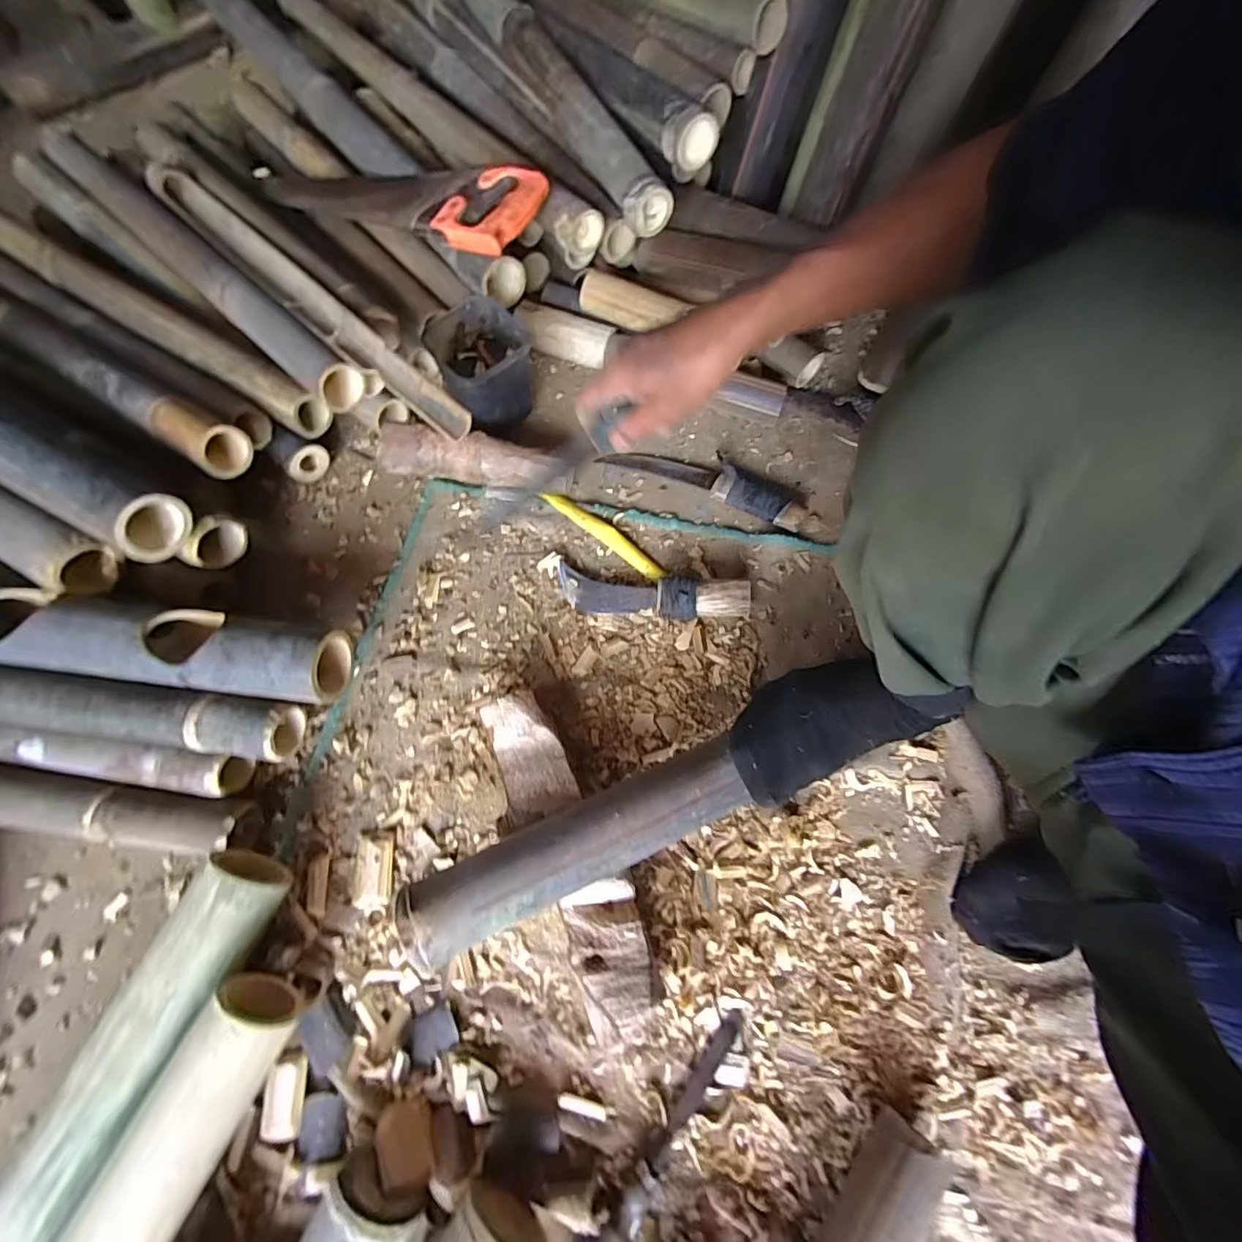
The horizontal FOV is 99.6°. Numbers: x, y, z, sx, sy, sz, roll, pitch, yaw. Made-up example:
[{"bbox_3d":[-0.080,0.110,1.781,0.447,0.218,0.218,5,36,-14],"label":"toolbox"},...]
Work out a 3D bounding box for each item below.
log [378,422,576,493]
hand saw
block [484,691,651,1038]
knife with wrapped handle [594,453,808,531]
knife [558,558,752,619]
[{"bbox_3d":[-0.193,-0.216,0.703,0.251,0.063,0.059,7,68,1],"label":"log"},{"bbox_3d":[-0.303,-0.571,0.709,0.459,0.042,0.124,21,69,20],"label":"hand saw"},{"bbox_3d":[-0.057,0.232,0.528,0.093,0.067,0.328,-28,71,-12],"label":"block"},{"bbox_3d":[0.112,-0.195,0.716,0.285,0.027,0.065,21,69,7],"label":"knife with wrapped handle"},{"bbox_3d":[0.038,-0.035,0.653,0.237,0.033,0.059,3,67,14],"label":"knife"}]

